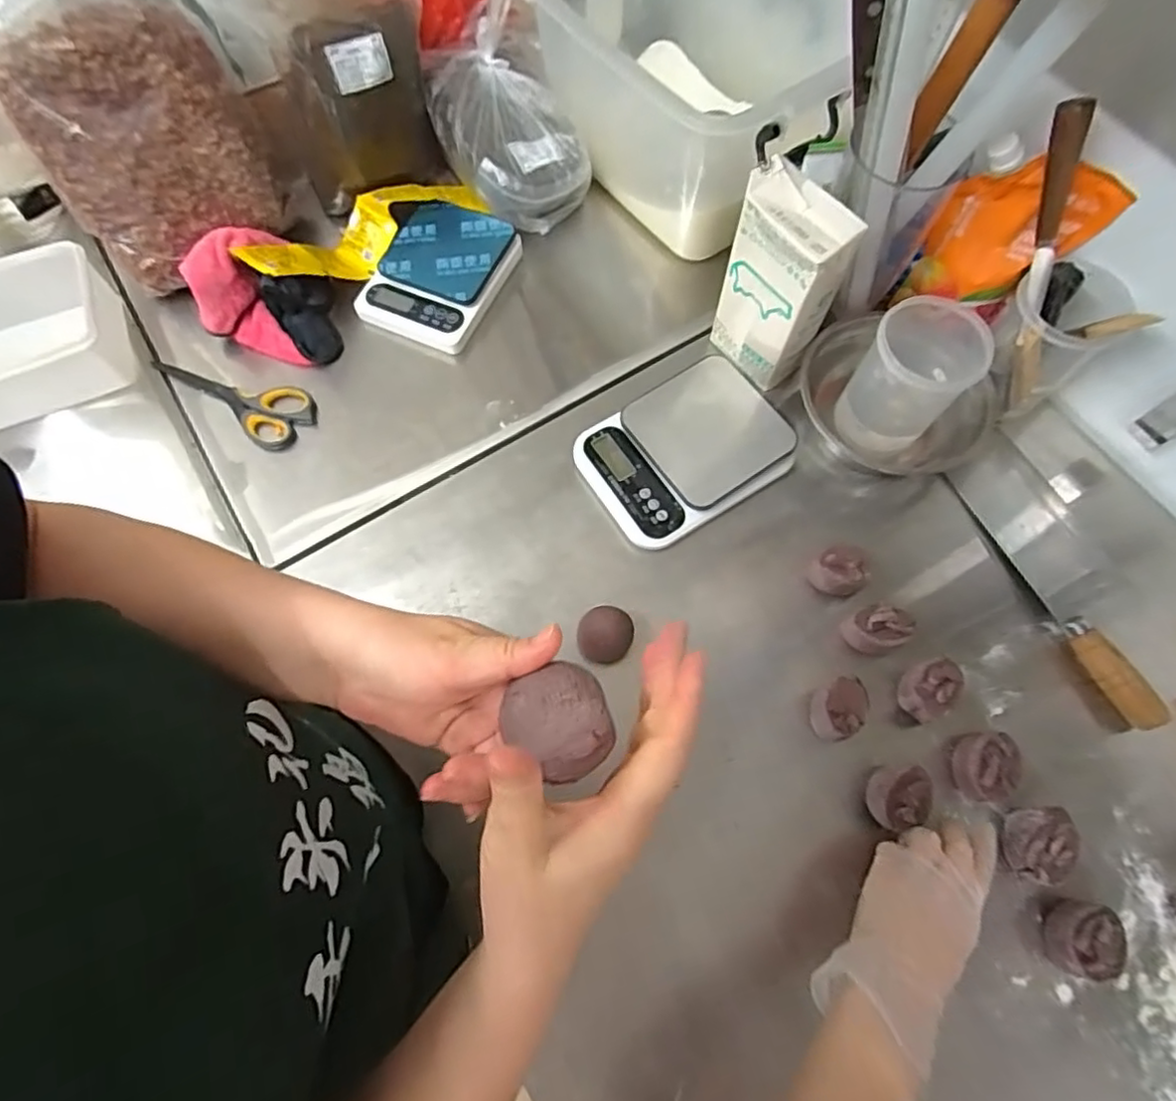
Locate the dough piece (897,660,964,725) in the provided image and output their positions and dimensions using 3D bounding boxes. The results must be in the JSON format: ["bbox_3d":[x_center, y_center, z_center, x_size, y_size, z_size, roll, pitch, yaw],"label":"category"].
[{"bbox_3d":[0.301,0.125,0.570,0.052,0.047,0.046,-20,69,-8],"label":"dough piece"}]

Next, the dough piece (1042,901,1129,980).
[{"bbox_3d":[0.383,0.301,0.498,0.035,0.049,0.052,13,69,5],"label":"dough piece"}]

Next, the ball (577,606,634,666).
[{"bbox_3d":[0.015,0.079,0.595,0.050,0.044,0.045,-7,68,-3],"label":"ball"}]

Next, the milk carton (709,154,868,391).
[{"bbox_3d":[0.184,-0.254,0.620,0.063,0.190,0.100,-29,71,-11],"label":"milk carton"}]

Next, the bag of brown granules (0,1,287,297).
[{"bbox_3d":[-0.449,-0.418,0.668,0.208,0.219,0.047,-31,44,-8],"label":"bag of brown granules"}]

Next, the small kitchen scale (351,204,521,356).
[{"bbox_3d":[-0.176,-0.326,0.750,0.149,0.038,0.172,24,70,9],"label":"small kitchen scale"}]

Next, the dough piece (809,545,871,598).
[{"bbox_3d":[0.237,0.023,0.613,0.049,0.055,0.038,-9,68,-3],"label":"dough piece"}]

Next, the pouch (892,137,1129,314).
[{"bbox_3d":[0.395,-0.291,0.612,0.126,0.174,0.031,27,71,10],"label":"pouch"}]

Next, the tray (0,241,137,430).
[{"bbox_3d":[-0.627,-0.214,0.688,0.228,0.083,0.160,-21,70,-8],"label":"tray"}]

